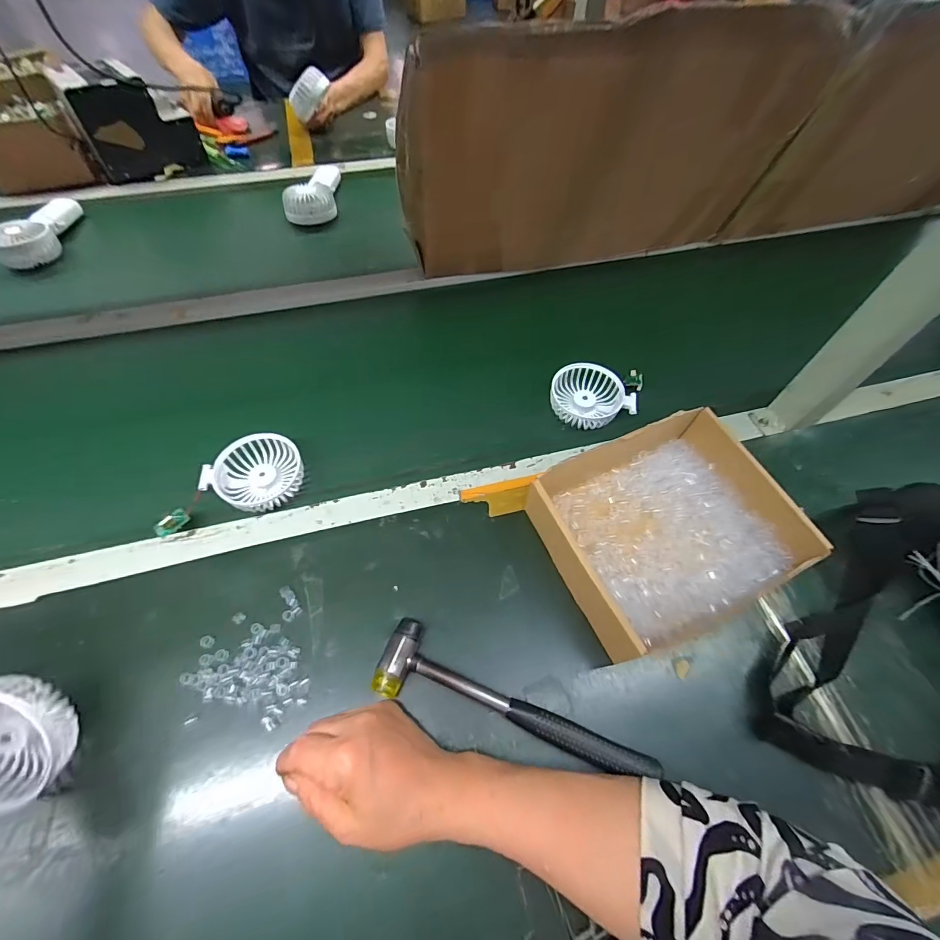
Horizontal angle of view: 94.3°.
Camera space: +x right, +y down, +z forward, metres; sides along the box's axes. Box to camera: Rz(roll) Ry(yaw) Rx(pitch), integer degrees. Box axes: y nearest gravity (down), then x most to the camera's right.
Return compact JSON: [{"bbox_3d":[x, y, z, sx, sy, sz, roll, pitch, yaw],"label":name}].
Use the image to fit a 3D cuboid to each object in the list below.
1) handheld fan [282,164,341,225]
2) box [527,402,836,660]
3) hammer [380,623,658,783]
[{"bbox_3d":[-0.292,-0.528,0.810,0.090,0.047,0.176,-6,59,-5],"label":"handheld fan"},{"bbox_3d":[0.180,0.055,0.421,0.211,0.076,0.186,-21,61,-13],"label":"box"},{"bbox_3d":[0.035,0.197,0.356,0.231,0.026,0.058,20,60,11],"label":"hammer"}]

